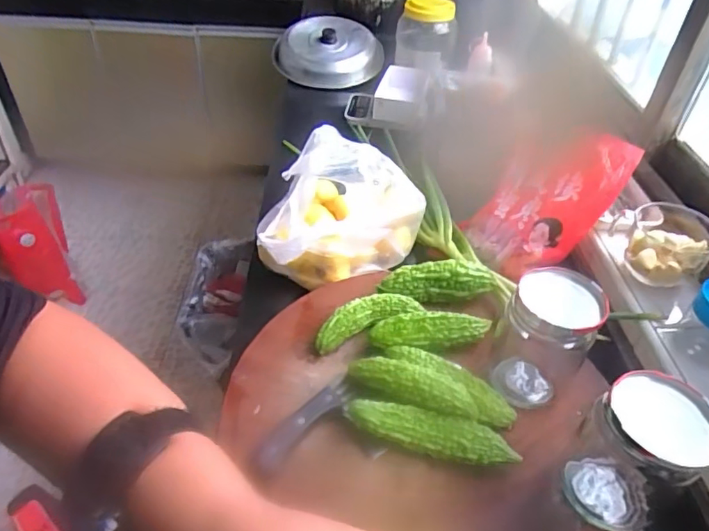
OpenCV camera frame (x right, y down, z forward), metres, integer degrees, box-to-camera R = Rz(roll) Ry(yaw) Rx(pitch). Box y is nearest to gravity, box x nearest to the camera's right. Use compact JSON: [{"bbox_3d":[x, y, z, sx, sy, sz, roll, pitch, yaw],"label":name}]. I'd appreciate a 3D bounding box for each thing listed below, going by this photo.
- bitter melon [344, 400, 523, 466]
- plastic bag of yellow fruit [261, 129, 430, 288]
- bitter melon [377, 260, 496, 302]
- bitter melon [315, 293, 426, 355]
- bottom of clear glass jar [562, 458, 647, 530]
[{"bbox_3d":[0.077,0.171,0.527,0.173,0.039,0.046,10,42,7],"label":"bitter melon"},{"bbox_3d":[-0.007,-0.087,0.797,0.215,0.130,0.232,11,42,9],"label":"plastic bag of yellow fruit"},{"bbox_3d":[0.108,0.018,0.681,0.150,0.039,0.044,3,42,0],"label":"bitter melon"},{"bbox_3d":[0.015,0.067,0.644,0.135,0.035,0.041,-13,44,-18],"label":"bitter melon"},{"bbox_3d":[0.237,0.216,0.496,0.069,0.022,0.061,16,43,14],"label":"bottom of clear glass jar"}]

